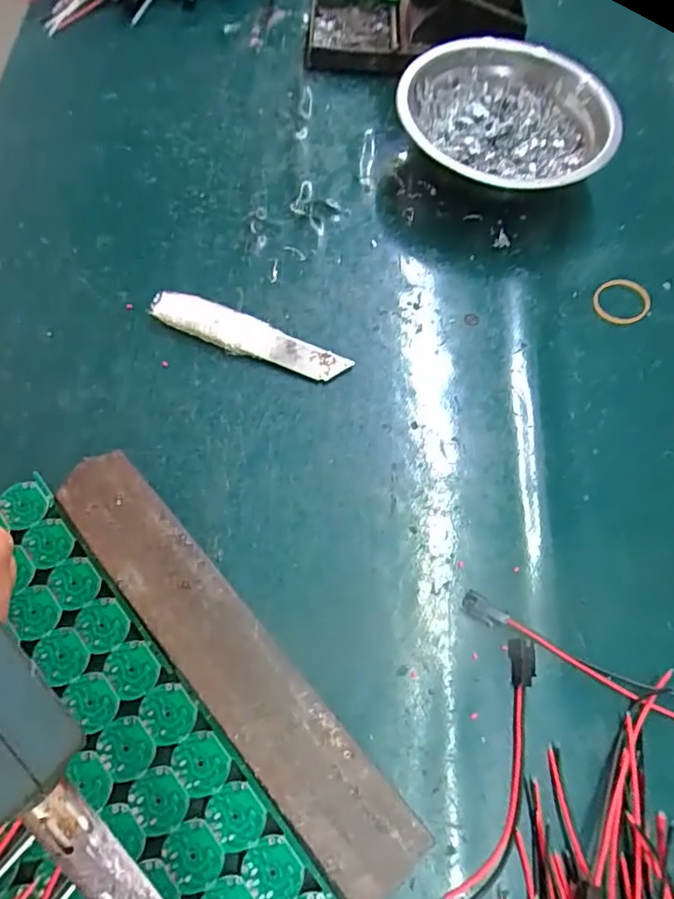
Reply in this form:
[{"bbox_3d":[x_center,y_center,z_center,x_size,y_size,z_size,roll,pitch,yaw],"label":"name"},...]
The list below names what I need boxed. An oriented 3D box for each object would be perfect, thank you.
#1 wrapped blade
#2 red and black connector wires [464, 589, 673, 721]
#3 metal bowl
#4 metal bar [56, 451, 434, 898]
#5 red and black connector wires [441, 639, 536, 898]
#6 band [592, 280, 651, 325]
[{"bbox_3d":[-0.046,-0.059,0.295,0.103,0.010,0.021,22,66,7],"label":"wrapped blade"},{"bbox_3d":[0.103,0.087,0.236,0.104,0.009,0.012,25,66,9],"label":"red and black connector wires"},{"bbox_3d":[0.101,-0.191,0.346,0.120,0.044,0.120,1,65,-2],"label":"metal bowl"},{"bbox_3d":[-0.046,0.081,0.228,0.037,0.017,0.197,-38,72,-18],"label":"metal bar"},{"bbox_3d":[0.066,0.123,0.219,0.019,0.008,0.097,20,66,7],"label":"red and black connector wires"},{"bbox_3d":[0.160,-0.084,0.317,0.034,0.004,0.029,-39,72,-18],"label":"band"}]

